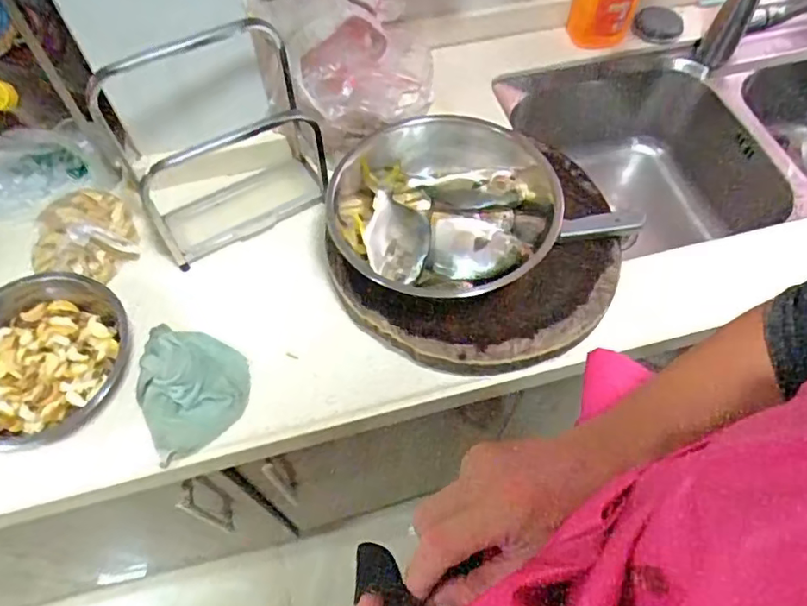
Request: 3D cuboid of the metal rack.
[{"bbox_3d":[-0.235,-0.213,0.697,0.233,0.235,0.182,-23,63,-12],"label":"metal rack"}]

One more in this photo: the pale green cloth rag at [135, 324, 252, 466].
[{"bbox_3d":[-0.246,0.080,0.640,0.119,0.040,0.154,-27,64,-14],"label":"pale green cloth rag"}]

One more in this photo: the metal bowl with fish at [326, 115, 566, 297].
[{"bbox_3d":[0.050,-0.101,0.668,0.256,0.084,0.241,0,60,0],"label":"metal bowl with fish"}]

